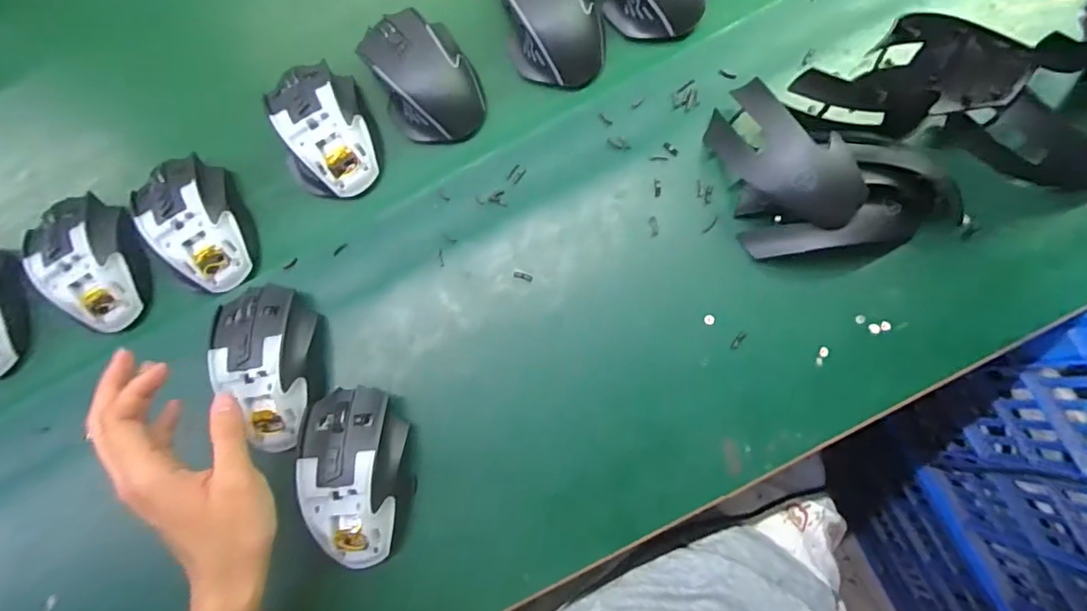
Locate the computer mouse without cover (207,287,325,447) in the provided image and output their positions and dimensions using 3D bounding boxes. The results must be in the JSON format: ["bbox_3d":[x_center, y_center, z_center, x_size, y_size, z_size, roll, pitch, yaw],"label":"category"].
[{"bbox_3d":[-0.192,0.042,0.388,0.067,0.043,0.115,-14,80,3],"label":"computer mouse without cover"}]

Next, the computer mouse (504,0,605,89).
[{"bbox_3d":[0.007,-0.225,0.420,0.068,0.034,0.111,-17,79,3],"label":"computer mouse"}]

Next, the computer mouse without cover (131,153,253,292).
[{"bbox_3d":[-0.266,-0.068,0.419,0.064,0.034,0.114,-35,79,-1],"label":"computer mouse without cover"}]

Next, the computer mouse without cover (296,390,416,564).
[{"bbox_3d":[-0.125,0.115,0.368,0.068,0.037,0.117,-5,81,5],"label":"computer mouse without cover"}]

